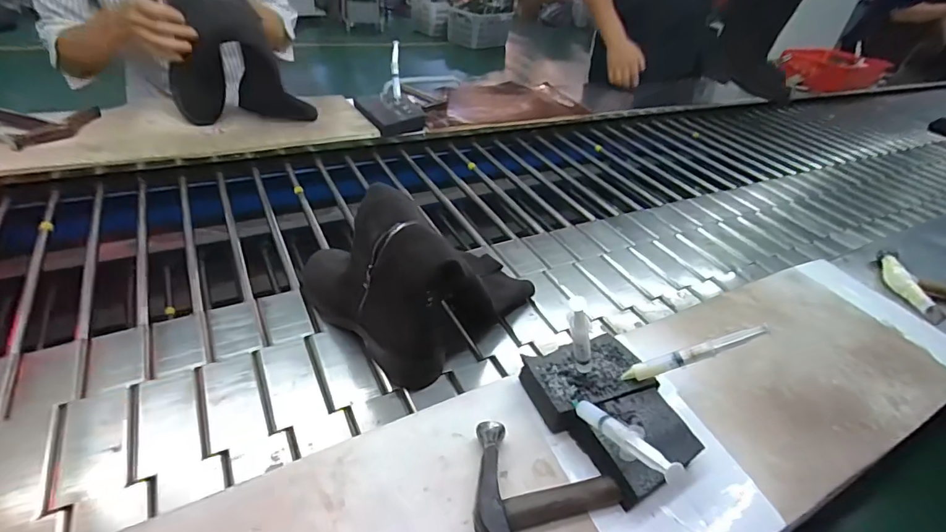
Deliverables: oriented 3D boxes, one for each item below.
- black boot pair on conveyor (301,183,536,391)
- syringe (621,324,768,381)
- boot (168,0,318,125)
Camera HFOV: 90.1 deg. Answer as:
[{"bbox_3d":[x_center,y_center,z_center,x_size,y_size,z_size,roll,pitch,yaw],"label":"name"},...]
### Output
[{"bbox_3d":[-0.063,-0.026,0.635,0.236,0.197,0.256,34,45,29],"label":"black boot pair on conveyor"},{"bbox_3d":[0.224,0.089,0.480,0.142,0.016,0.022,-24,35,15],"label":"syringe"},{"bbox_3d":[-0.473,-0.427,0.942,0.244,0.254,0.127,-14,43,-26],"label":"boot"}]

